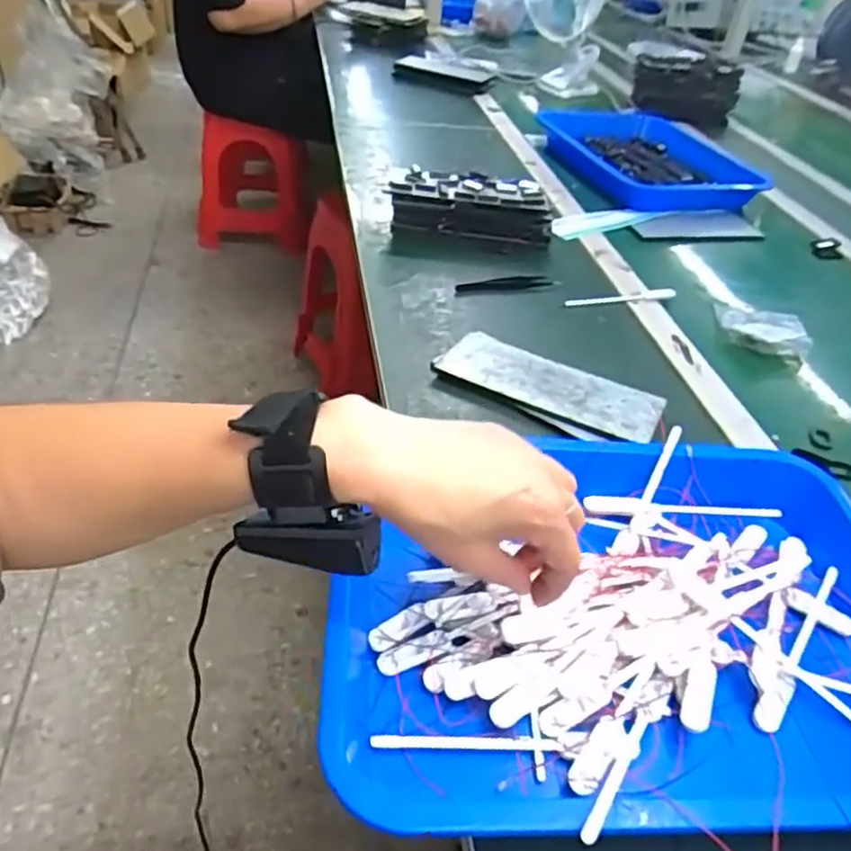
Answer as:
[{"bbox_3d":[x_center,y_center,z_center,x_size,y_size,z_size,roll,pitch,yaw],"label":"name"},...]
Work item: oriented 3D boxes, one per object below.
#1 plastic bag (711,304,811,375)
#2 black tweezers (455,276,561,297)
[{"bbox_3d":[0.386,-0.107,0.785,0.091,0.027,0.111,-28,51,-35],"label":"plastic bag"},{"bbox_3d":[0.092,-0.159,0.793,0.128,0.009,0.023,-9,42,-19],"label":"black tweezers"}]

